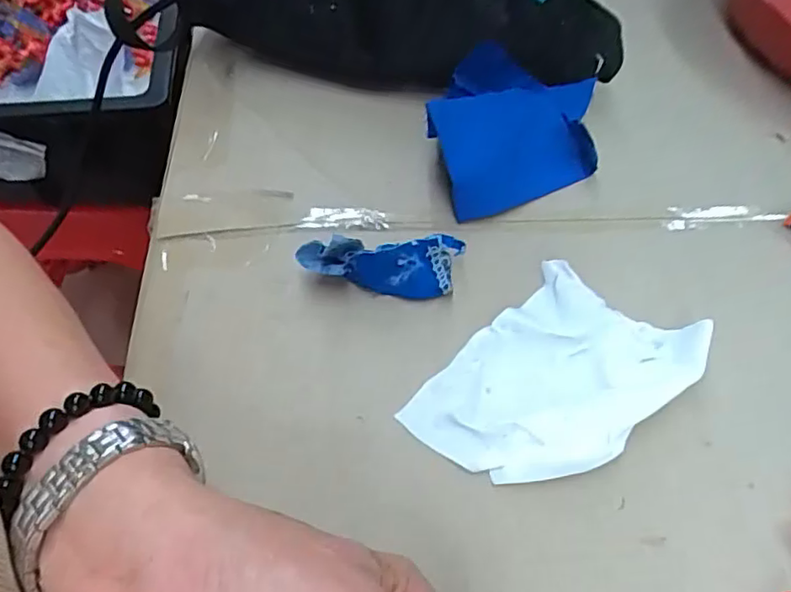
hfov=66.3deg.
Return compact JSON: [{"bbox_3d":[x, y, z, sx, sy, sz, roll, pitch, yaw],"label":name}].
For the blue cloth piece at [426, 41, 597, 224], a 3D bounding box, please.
[{"bbox_3d":[0.071,-0.098,0.358,0.104,0.043,0.108,3,56,0],"label":"blue cloth piece"}]

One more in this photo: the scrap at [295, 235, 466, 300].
[{"bbox_3d":[-0.006,-0.014,0.306,0.081,0.030,0.023,-6,57,-6],"label":"scrap"}]

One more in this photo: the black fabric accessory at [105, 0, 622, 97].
[{"bbox_3d":[-0.014,-0.193,0.387,0.324,0.103,0.077,7,56,3],"label":"black fabric accessory"}]

